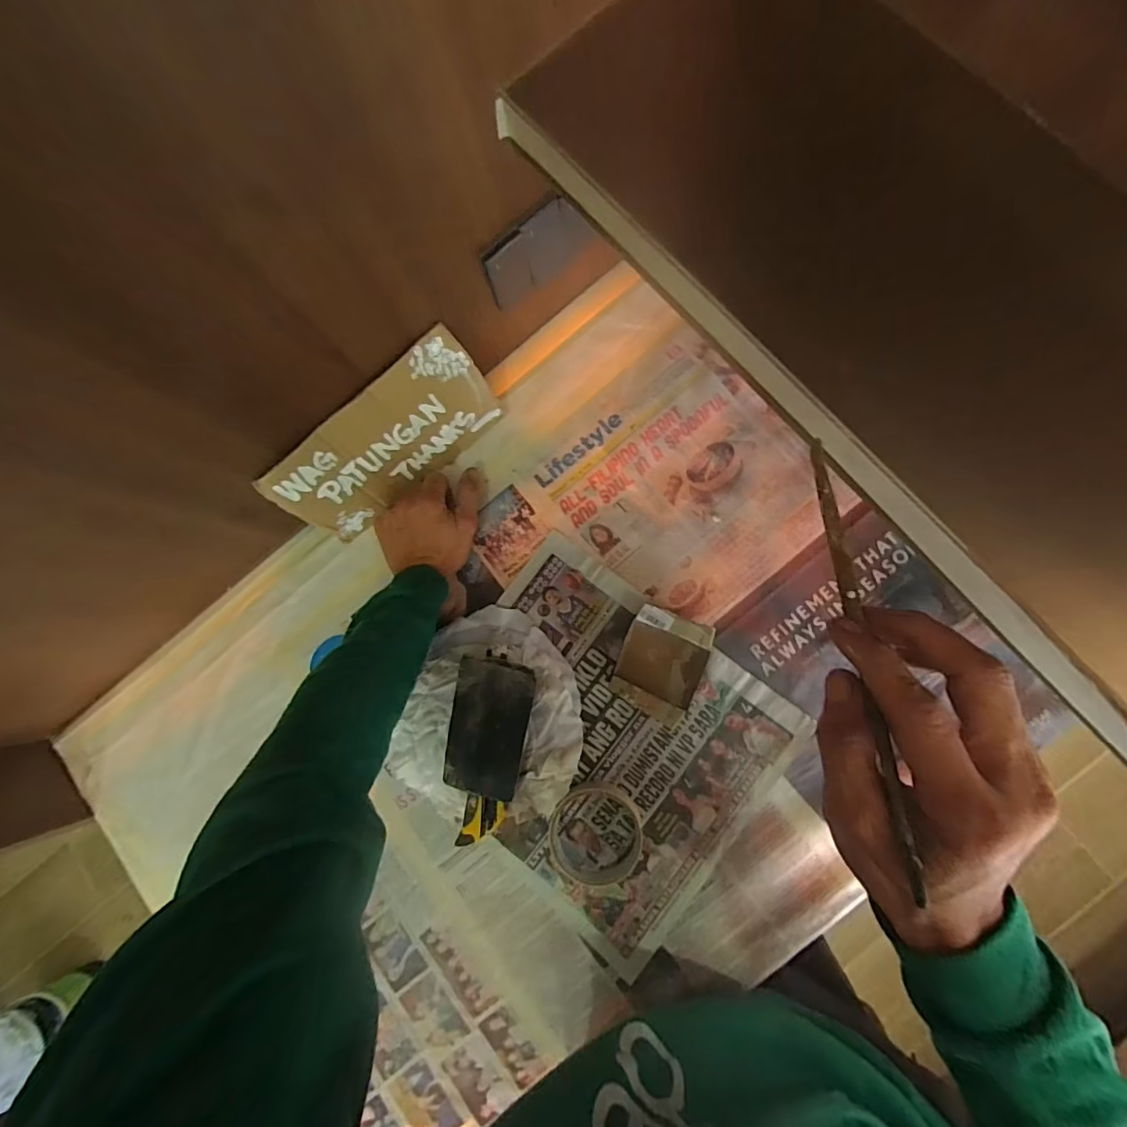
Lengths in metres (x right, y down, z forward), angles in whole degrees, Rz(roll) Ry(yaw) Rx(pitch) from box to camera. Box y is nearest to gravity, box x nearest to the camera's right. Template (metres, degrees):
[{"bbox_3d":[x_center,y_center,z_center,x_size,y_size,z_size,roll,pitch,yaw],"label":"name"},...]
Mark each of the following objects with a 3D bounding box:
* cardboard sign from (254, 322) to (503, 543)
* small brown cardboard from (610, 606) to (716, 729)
[{"bbox_3d":[-0.169,-0.117,0.513,0.225,0.120,0.007,-40,56,0],"label":"cardboard sign"},{"bbox_3d":[0.094,0.096,0.500,0.076,0.024,0.098,19,85,9],"label":"small brown cardboard"}]

